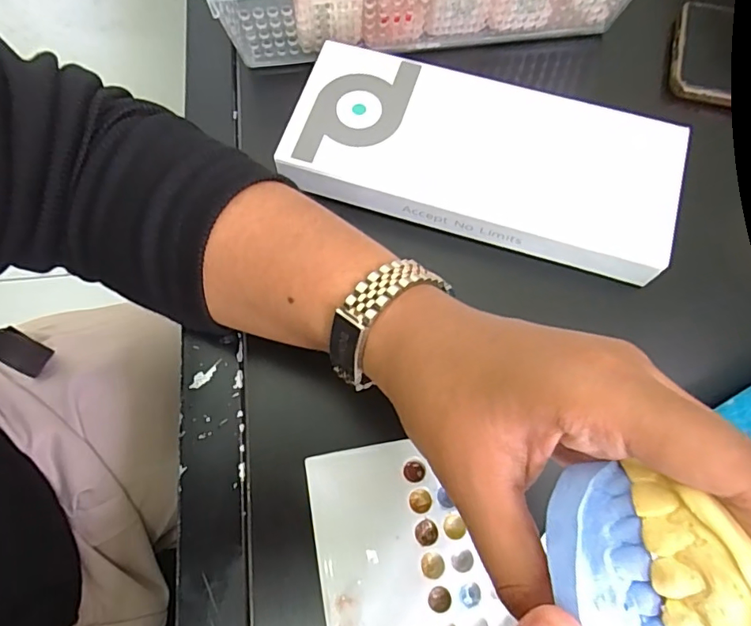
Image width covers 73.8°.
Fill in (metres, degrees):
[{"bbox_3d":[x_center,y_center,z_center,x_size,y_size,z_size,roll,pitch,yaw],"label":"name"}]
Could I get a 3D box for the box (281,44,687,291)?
[{"bbox_3d":[0.060,-0.087,0.285,0.212,0.021,0.096,16,72,5],"label":"box"}]

